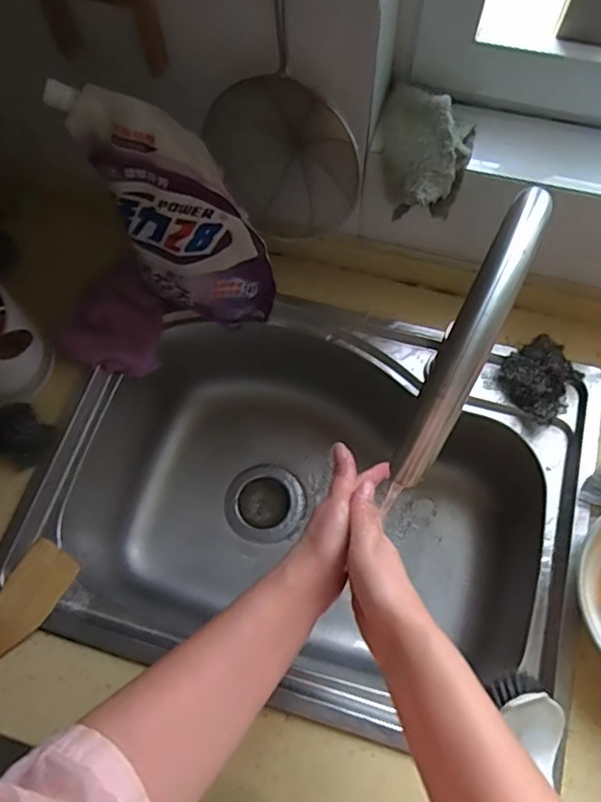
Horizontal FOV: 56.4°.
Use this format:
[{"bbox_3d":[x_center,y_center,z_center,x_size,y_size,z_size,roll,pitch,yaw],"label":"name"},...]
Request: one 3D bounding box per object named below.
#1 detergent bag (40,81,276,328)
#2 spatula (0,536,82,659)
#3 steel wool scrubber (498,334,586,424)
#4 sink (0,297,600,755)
[{"bbox_3d":[-0.129,-0.177,0.574,0.200,0.258,0.051,25,71,12],"label":"detergent bag"},{"bbox_3d":[-0.310,0.248,0.545,0.055,0.016,0.234,30,72,13],"label":"spatula"},{"bbox_3d":[0.271,-0.025,0.623,0.072,0.039,0.083,-31,70,-10],"label":"steel wool scrubber"},{"bbox_3d":[0.006,0.131,0.703,0.577,0.213,0.415,15,70,8],"label":"sink"}]

